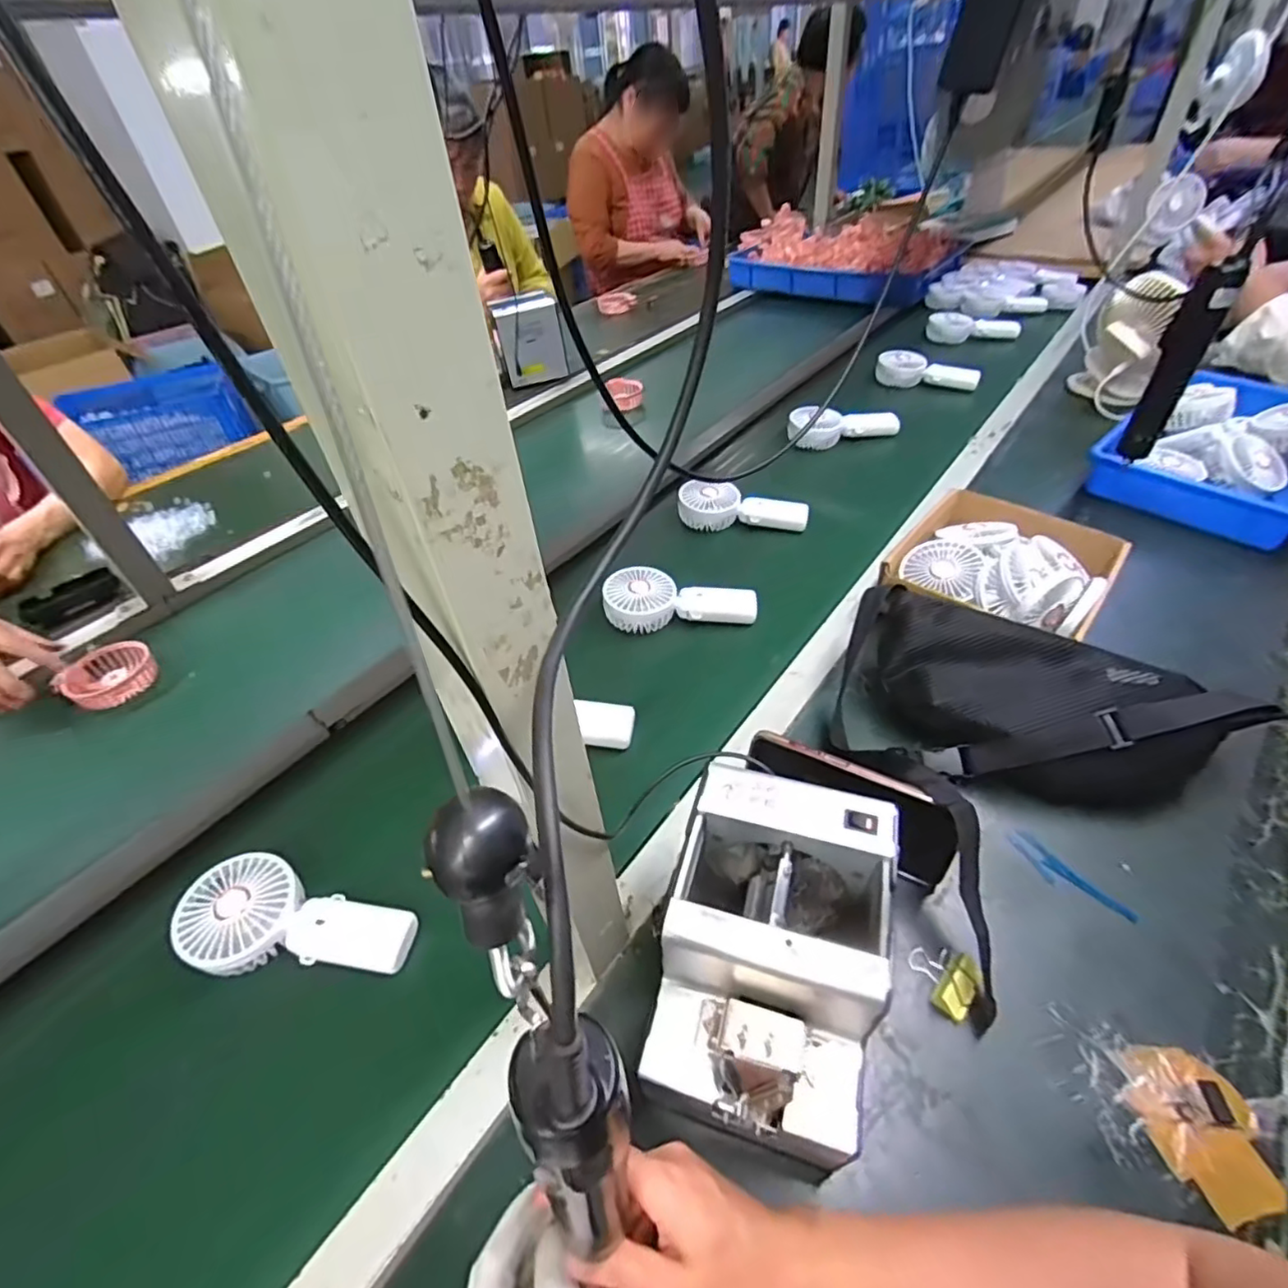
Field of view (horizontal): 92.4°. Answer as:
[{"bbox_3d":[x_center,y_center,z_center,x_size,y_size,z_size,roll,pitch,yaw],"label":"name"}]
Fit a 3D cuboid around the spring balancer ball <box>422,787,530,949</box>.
[{"bbox_3d":[-0.033,0.047,0.133,0.019,0.039,0.018,-2,43,2],"label":"spring balancer ball"}]

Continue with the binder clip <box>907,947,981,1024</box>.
[{"bbox_3d":[0.218,0.240,0.448,0.039,0.023,0.047,-32,50,-27],"label":"binder clip"}]

